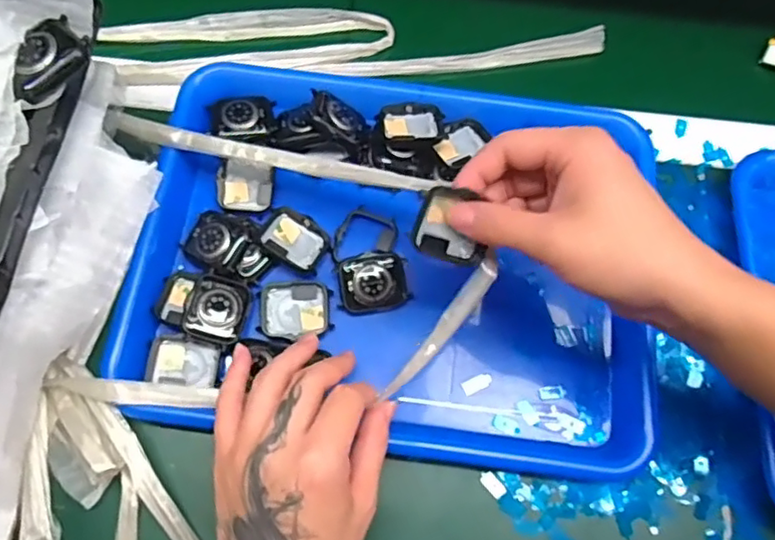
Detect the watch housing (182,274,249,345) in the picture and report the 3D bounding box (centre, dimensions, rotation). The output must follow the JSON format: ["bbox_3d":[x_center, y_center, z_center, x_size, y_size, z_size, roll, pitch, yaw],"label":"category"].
[{"bbox_3d":[-0.109,0.024,0.391,0.035,0.015,0.041,11,72,2],"label":"watch housing"}]

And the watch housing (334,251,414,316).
[{"bbox_3d":[-0.009,0.009,0.406,0.047,0.012,0.036,-10,73,-5],"label":"watch housing"}]

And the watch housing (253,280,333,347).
[{"bbox_3d":[-0.060,0.027,0.404,0.046,0.006,0.039,-3,72,-3],"label":"watch housing"}]

